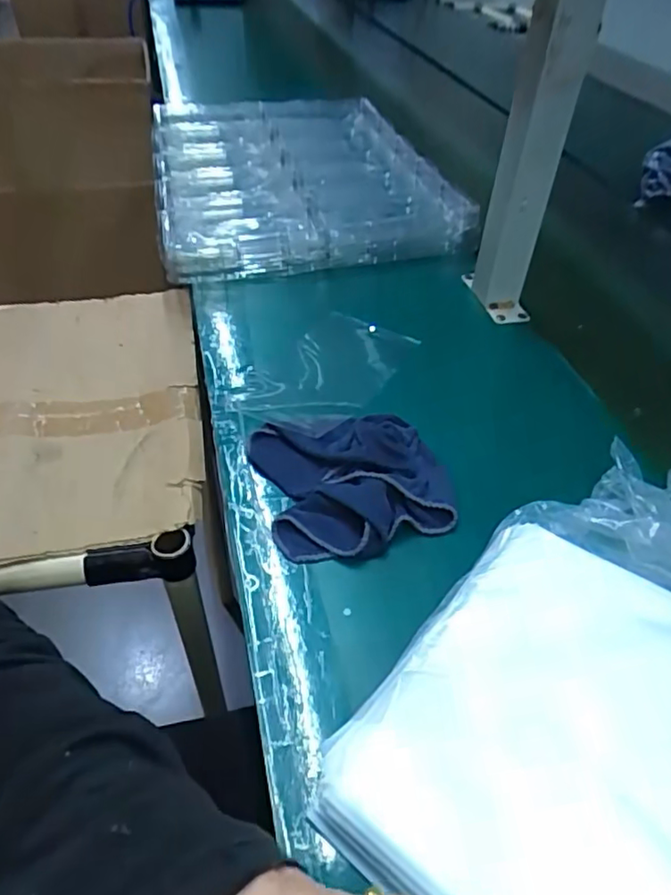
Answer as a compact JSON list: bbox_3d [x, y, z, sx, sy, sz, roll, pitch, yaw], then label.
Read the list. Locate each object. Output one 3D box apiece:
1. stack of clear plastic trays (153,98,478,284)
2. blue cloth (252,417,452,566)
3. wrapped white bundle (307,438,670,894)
[{"bbox_3d":[-0.061,-0.404,0.872,0.388,0.068,0.533,-7,46,-9],"label":"stack of clear plastic trays"},{"bbox_3d":[0.013,0.019,0.458,0.138,0.032,0.136,-12,47,-14],"label":"blue cloth"},{"bbox_3d":[0.165,0.101,0.355,0.176,0.047,0.316,29,51,24],"label":"wrapped white bundle"}]

